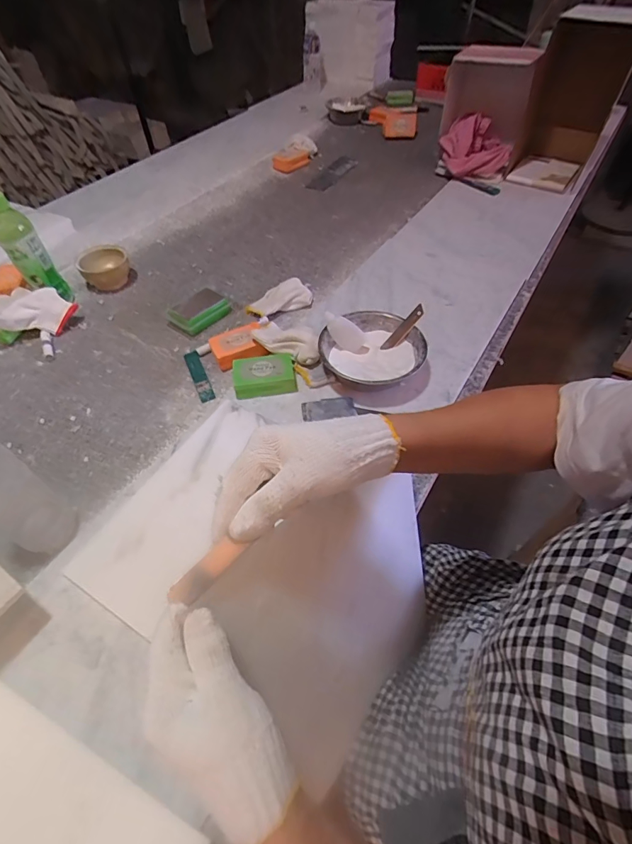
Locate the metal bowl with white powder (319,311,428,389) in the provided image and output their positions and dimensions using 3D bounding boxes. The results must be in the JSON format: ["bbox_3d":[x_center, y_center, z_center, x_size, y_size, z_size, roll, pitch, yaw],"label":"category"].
[{"bbox_3d":[0.086,-0.102,0.663,0.159,0.055,0.158,0,52,1],"label":"metal bowl with white powder"}]

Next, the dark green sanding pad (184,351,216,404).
[{"bbox_3d":[-0.193,-0.077,0.688,0.024,0.010,0.118,-21,54,-15],"label":"dark green sanding pad"}]

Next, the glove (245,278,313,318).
[{"bbox_3d":[-0.069,-0.230,0.788,0.126,0.028,0.060,-22,55,-16],"label":"glove"}]

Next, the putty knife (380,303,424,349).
[{"bbox_3d":[0.143,-0.150,0.677,0.088,0.015,0.018,-48,56,16],"label":"putty knife"}]

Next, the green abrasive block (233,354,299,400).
[{"bbox_3d":[-0.080,-0.072,0.656,0.096,0.036,0.074,-7,52,-5],"label":"green abrasive block"}]

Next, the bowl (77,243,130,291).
[{"bbox_3d":[-0.432,-0.317,0.858,0.097,0.050,0.078,-20,54,-14],"label":"bowl"}]

